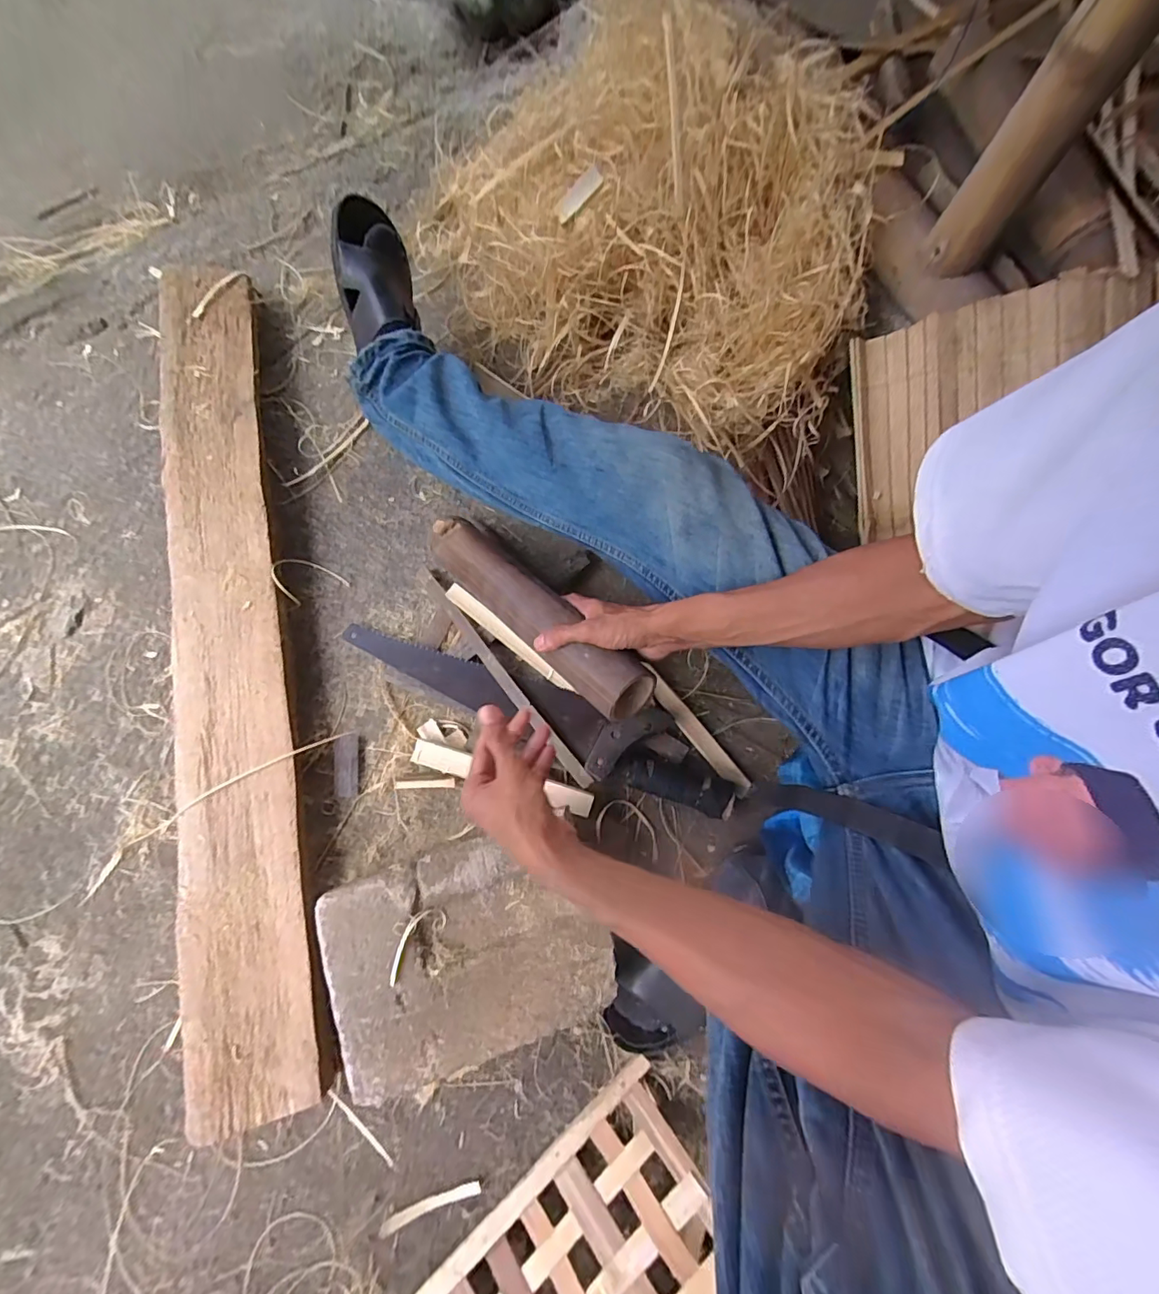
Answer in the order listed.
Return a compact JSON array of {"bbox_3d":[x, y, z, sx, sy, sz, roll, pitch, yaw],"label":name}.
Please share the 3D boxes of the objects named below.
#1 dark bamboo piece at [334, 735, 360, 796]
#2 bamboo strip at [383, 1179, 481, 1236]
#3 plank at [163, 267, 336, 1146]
[{"bbox_3d":[-0.299,0.152,0.649,0.031,0.009,0.077,-6,75,-3],"label":"dark bamboo piece"},{"bbox_3d":[-0.158,0.594,0.540,0.105,0.004,0.013,-15,62,-9],"label":"bamboo strip"},{"bbox_3d":[-0.446,-0.026,0.645,0.134,0.034,1.070,-12,77,-9],"label":"plank"}]

